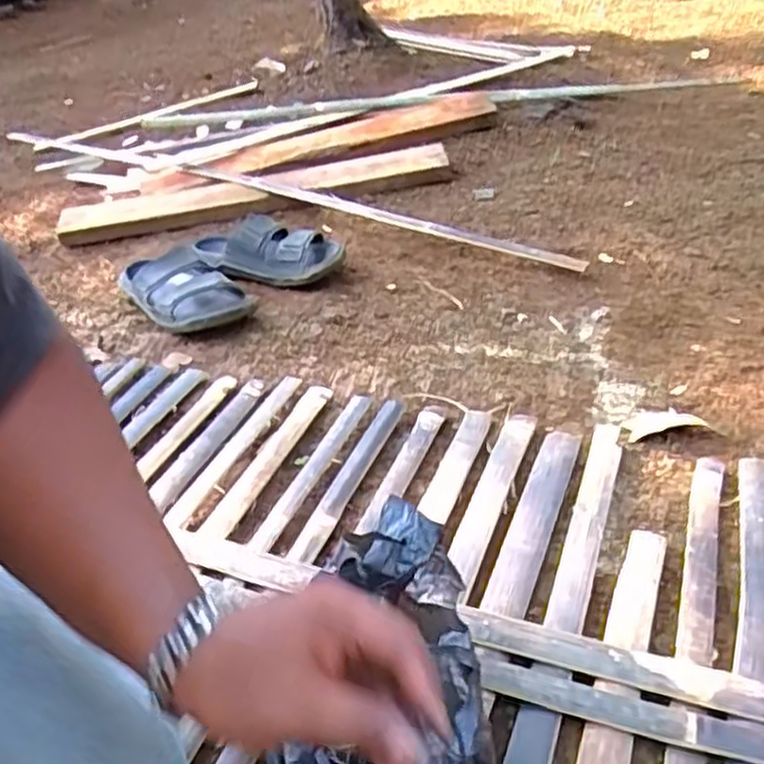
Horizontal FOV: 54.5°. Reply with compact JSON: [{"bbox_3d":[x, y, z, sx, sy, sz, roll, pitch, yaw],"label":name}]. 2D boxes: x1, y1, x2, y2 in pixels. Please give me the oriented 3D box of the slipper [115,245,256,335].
[{"bbox_3d":[-0.302,-0.139,1.093,0.118,0.056,0.268,-31,42,-30],"label":"slipper"}]

